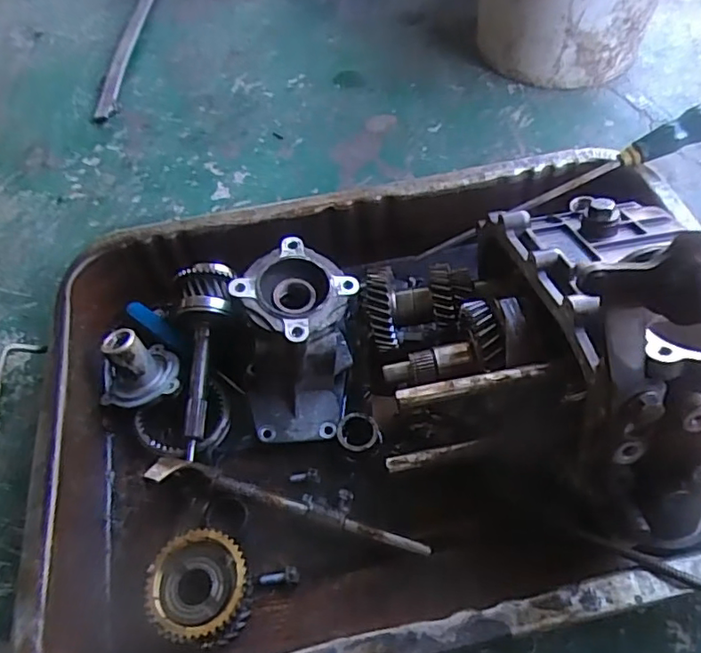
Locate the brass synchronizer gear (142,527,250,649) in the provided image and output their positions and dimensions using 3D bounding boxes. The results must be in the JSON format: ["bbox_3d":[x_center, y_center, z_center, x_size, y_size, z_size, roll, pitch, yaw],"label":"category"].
[{"bbox_3d":[-0.120,0.214,0.478,0.074,0.058,0.078,8,57,8],"label":"brass synchronizer gear"}]

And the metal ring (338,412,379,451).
[{"bbox_3d":[0.007,0.101,0.564,0.040,0.006,0.037,-2,68,5],"label":"metal ring"}]

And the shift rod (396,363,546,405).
[{"bbox_3d":[0.086,0.040,0.420,0.106,0.016,0.011,-10,56,-5],"label":"shift rod"}]

